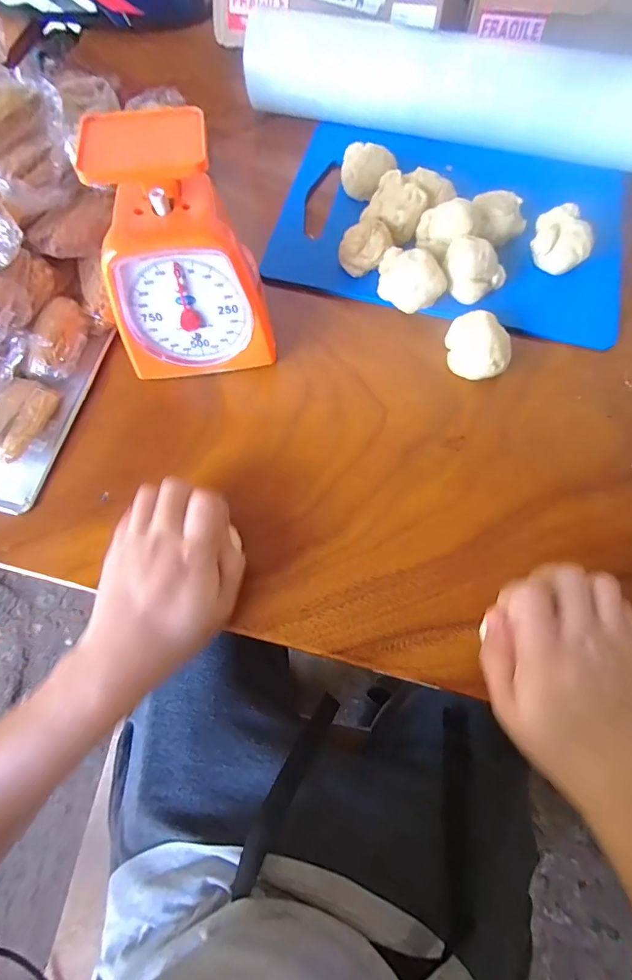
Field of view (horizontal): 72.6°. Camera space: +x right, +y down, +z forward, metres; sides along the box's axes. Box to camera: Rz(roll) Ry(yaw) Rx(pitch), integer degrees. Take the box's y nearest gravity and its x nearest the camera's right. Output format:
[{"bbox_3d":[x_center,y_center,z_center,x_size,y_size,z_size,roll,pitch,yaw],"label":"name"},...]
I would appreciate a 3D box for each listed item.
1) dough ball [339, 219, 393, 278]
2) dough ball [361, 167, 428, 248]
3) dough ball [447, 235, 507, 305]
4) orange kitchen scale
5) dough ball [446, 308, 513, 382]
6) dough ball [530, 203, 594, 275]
[{"bbox_3d":[0.046,-0.228,0.405,0.045,0.045,0.046,4,70,3],"label":"dough ball"},{"bbox_3d":[0.077,-0.267,0.417,0.052,0.047,0.050,0,70,1],"label":"dough ball"},{"bbox_3d":[0.141,-0.192,0.390,0.053,0.045,0.041,23,72,9],"label":"dough ball"},{"bbox_3d":[-0.103,-0.169,0.326,0.113,0.157,0.084,-9,70,-2],"label":"orange kitchen scale"},{"bbox_3d":[0.140,-0.121,0.369,0.048,0.038,0.047,0,70,1],"label":"dough ball"},{"bbox_3d":[0.227,-0.228,0.404,0.051,0.040,0.053,0,70,1],"label":"dough ball"}]

